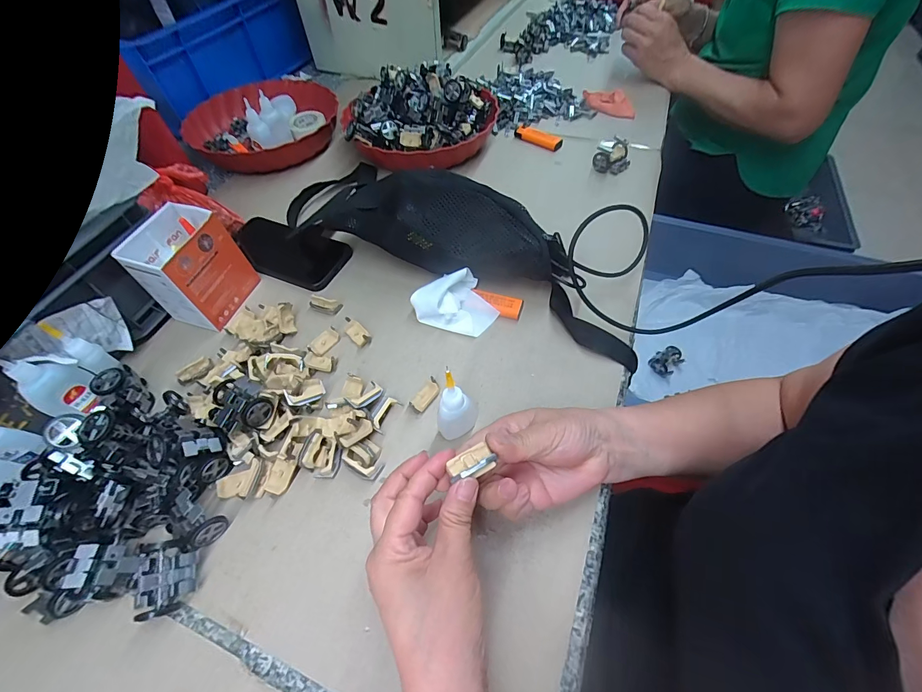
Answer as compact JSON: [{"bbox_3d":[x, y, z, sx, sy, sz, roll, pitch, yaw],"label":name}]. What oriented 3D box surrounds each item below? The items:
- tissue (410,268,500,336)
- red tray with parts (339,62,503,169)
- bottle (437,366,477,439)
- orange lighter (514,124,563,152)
[{"bbox_3d":[-0.007,-0.043,0.420,0.077,0.036,0.063,-22,58,-12],"label":"tissue"},{"bbox_3d":[-0.076,-0.363,0.610,0.242,0.077,0.205,13,58,11],"label":"red tray with parts"},{"bbox_3d":[-0.004,0.050,0.327,0.032,0.084,0.031,0,56,3],"label":"bottle"},{"bbox_3d":[0.125,-0.344,0.636,0.084,0.016,0.028,31,63,21],"label":"orange lighter"}]

